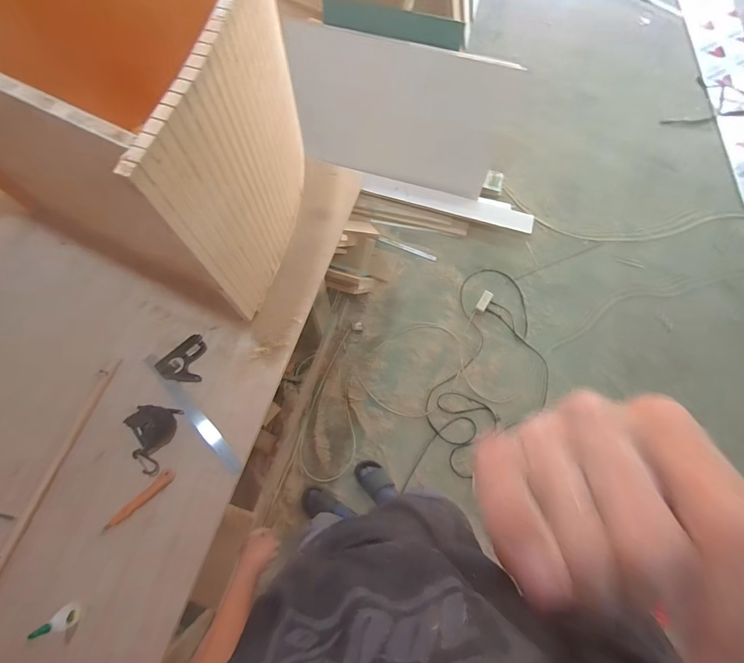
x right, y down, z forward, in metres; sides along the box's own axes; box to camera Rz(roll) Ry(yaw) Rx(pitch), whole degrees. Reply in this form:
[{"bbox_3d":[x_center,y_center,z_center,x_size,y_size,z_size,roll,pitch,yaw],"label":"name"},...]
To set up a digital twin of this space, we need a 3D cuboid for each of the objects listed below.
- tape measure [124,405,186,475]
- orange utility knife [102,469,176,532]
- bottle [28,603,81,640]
[{"bbox_3d":[-0.438,0.203,0.711,0.089,0.044,0.126,16,72,2],"label":"tape measure"},{"bbox_3d":[-0.437,0.317,0.695,0.146,0.007,0.024,-40,79,-14],"label":"orange utility knife"},{"bbox_3d":[-0.516,0.475,0.603,0.034,0.088,0.033,-25,75,-10],"label":"bottle"}]

